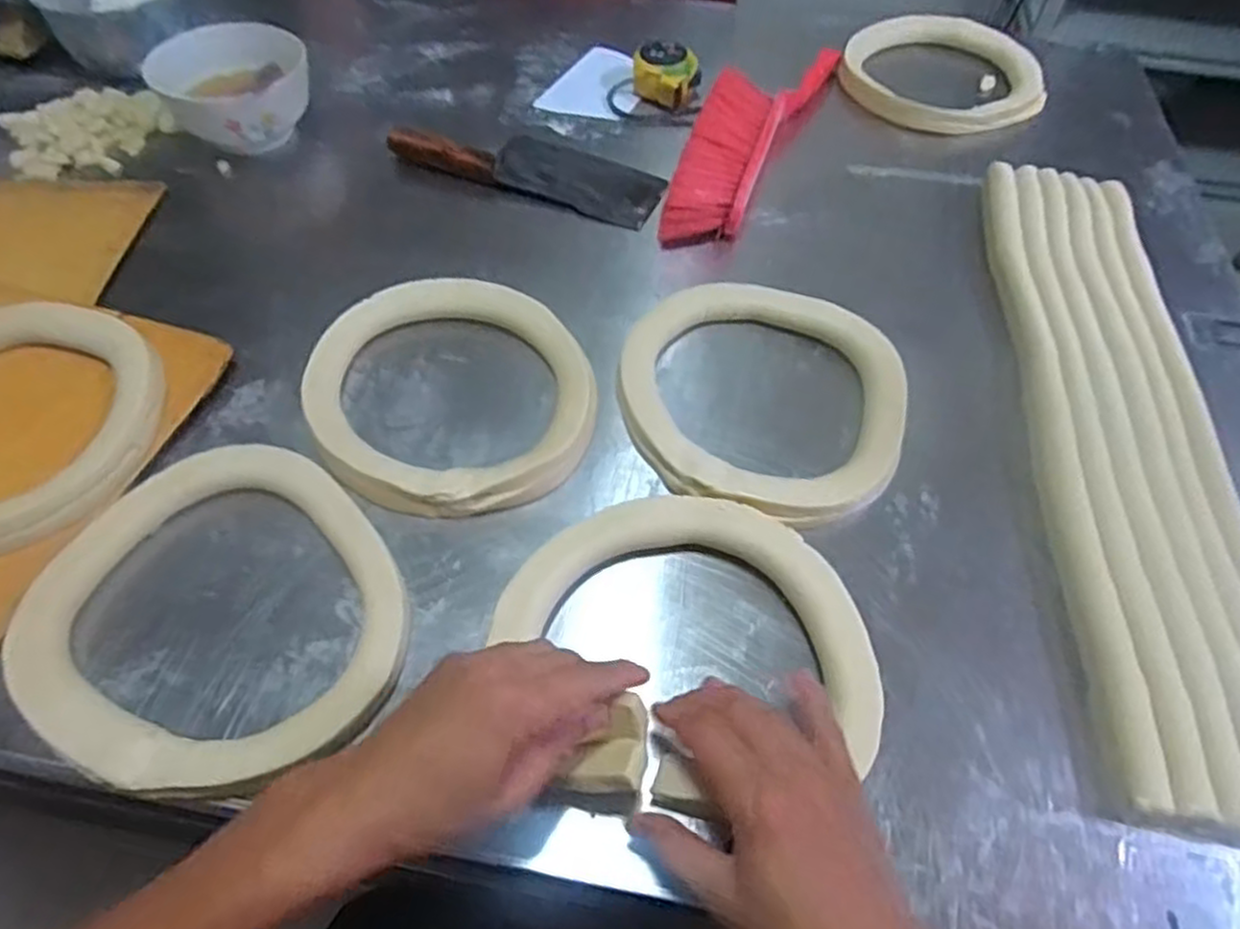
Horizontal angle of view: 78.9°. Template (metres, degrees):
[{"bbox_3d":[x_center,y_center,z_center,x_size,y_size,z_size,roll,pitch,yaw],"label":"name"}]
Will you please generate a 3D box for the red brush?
[{"bbox_3d":[0.136,-0.357,0.785,0.088,0.076,0.390,21,55,14],"label":"red brush"}]

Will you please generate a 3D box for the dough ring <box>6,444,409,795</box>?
[{"bbox_3d":[-0.251,0.091,0.470,0.206,0.025,0.246,-36,61,-25],"label":"dough ring"}]

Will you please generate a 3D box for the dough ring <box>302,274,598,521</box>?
[{"bbox_3d":[-0.130,-0.059,0.579,0.203,0.036,0.220,1,53,-1],"label":"dough ring"}]

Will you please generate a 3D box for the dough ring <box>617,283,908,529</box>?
[{"bbox_3d":[0.106,-0.052,0.578,0.215,0.036,0.205,1,53,-1],"label":"dough ring"}]

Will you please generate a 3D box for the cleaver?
[{"bbox_3d":[-0.090,-0.309,0.775,0.277,0.033,0.092,19,54,12],"label":"cleaver"}]

